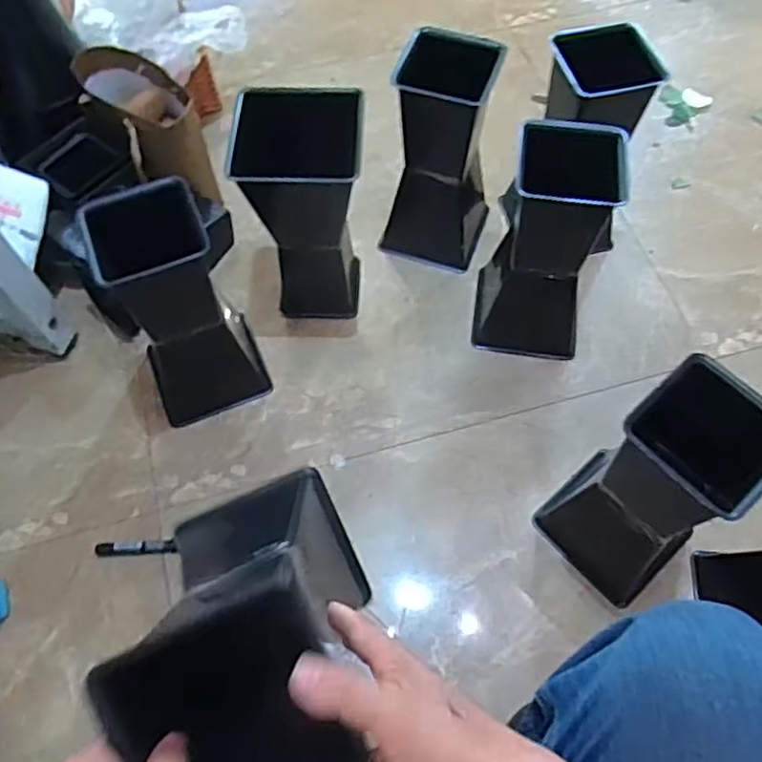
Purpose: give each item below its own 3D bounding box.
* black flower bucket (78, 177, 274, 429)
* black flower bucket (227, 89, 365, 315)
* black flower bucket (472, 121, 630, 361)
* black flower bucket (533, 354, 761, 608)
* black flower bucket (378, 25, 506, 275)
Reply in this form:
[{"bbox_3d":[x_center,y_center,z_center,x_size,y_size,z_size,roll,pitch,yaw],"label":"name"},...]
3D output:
[{"bbox_3d":[-0.246,-0.086,0.814,0.147,0.295,0.140,-23,65,-11],"label":"black flower bucket"},{"bbox_3d":[-0.098,-0.217,0.880,0.147,0.300,0.131,0,62,0],"label":"black flower bucket"},{"bbox_3d":[0.212,-0.161,0.852,0.149,0.297,0.150,13,63,7],"label":"black flower bucket"},{"bbox_3d":[0.283,0.114,0.708,0.143,0.291,0.137,-37,68,-17],"label":"black flower bucket"},{"bbox_3d":[0.084,-0.300,0.925,0.138,0.291,0.126,13,63,7],"label":"black flower bucket"}]

